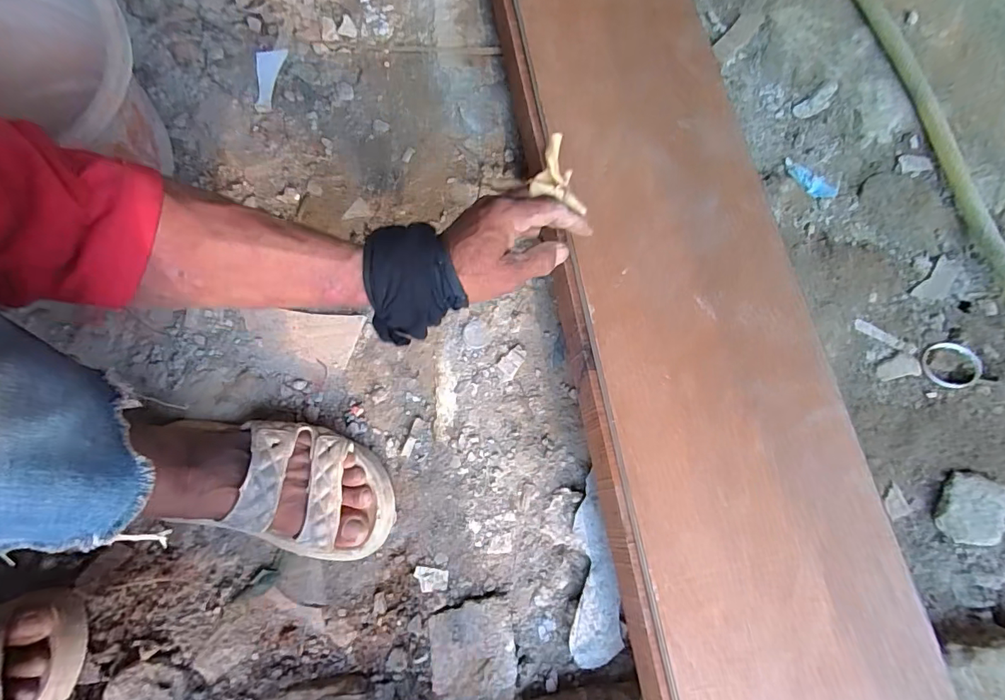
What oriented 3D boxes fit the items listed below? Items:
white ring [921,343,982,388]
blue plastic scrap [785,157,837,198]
[{"bbox_3d":[0.501,0.016,0.534,0.056,0.010,0.053,0,75,1],"label":"white ring"},{"bbox_3d":[0.388,-0.214,0.607,0.074,0.007,0.037,37,79,10],"label":"blue plastic scrap"}]

